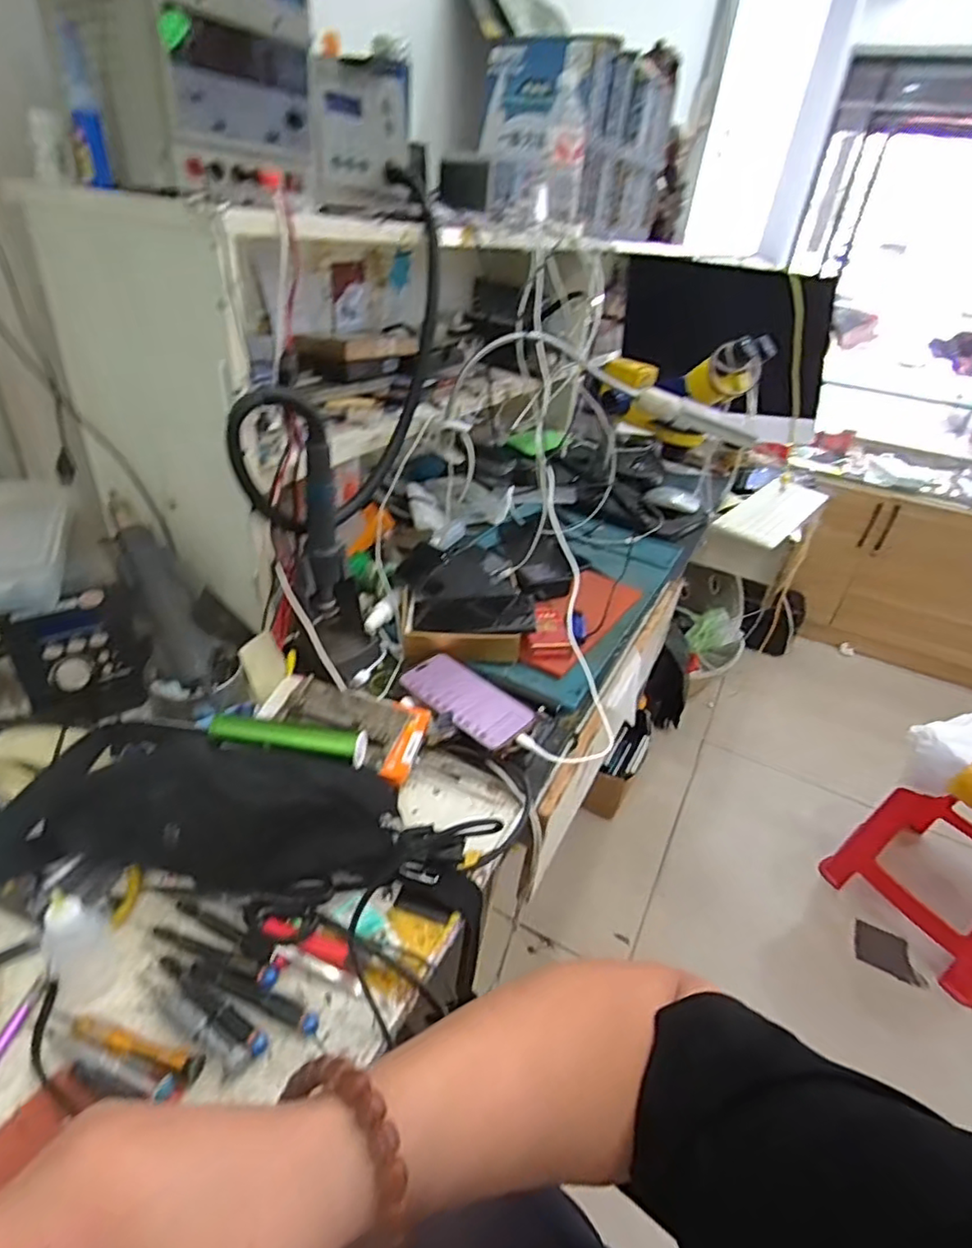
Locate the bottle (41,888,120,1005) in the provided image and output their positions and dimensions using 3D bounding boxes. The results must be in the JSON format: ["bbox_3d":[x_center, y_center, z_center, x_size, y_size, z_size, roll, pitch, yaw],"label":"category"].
[{"bbox_3d":[-0.286,0.213,0.421,0.034,0.092,0.042,-15,39,-29],"label":"bottle"}]

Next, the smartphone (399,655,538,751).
[{"bbox_3d":[-0.023,0.085,0.698,0.157,0.006,0.074,29,43,31],"label":"smartphone"}]

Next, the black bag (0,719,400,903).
[{"bbox_3d":[-0.242,0.141,0.527,0.319,0.091,0.153,5,33,-2],"label":"black bag"}]

